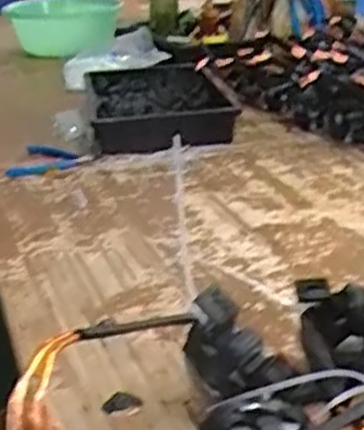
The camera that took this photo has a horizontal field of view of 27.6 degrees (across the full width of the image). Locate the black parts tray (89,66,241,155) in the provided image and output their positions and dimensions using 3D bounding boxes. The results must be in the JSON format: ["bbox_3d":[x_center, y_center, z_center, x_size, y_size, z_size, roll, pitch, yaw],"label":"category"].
[{"bbox_3d":[-0.045,-0.203,1.376,0.250,0.058,0.391,-6,24,-5],"label":"black parts tray"}]

